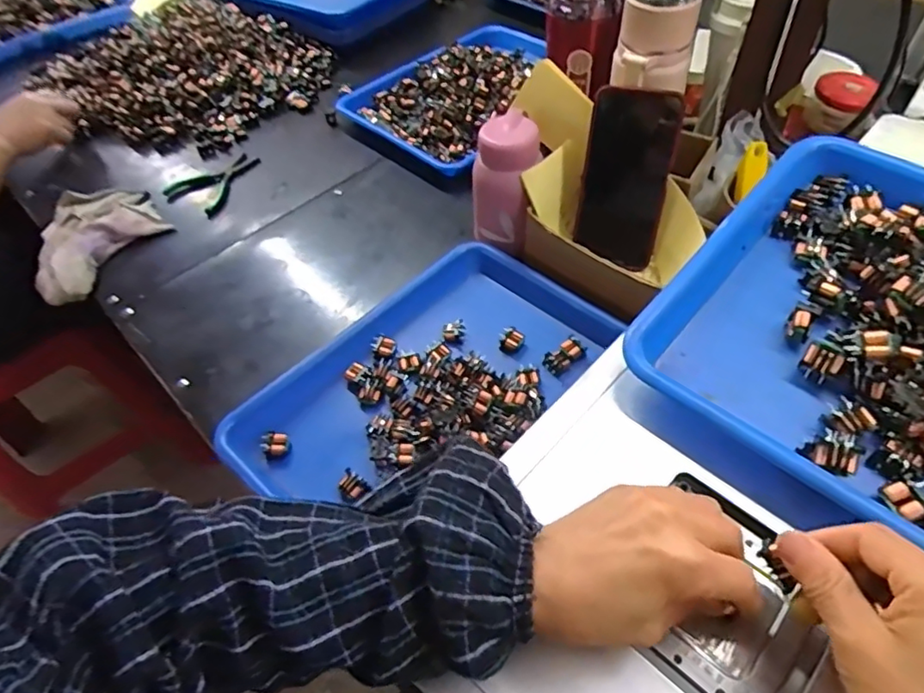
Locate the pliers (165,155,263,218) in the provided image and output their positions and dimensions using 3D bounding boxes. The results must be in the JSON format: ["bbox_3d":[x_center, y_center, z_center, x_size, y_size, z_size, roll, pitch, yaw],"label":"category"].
[{"bbox_3d":[-0.325,-0.219,0.772,0.092,0.007,0.117,21,57,20],"label":"pliers"}]

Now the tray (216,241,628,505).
[{"bbox_3d":[-0.023,0.028,0.531,0.207,0.036,0.351,36,63,28],"label":"tray"}]

